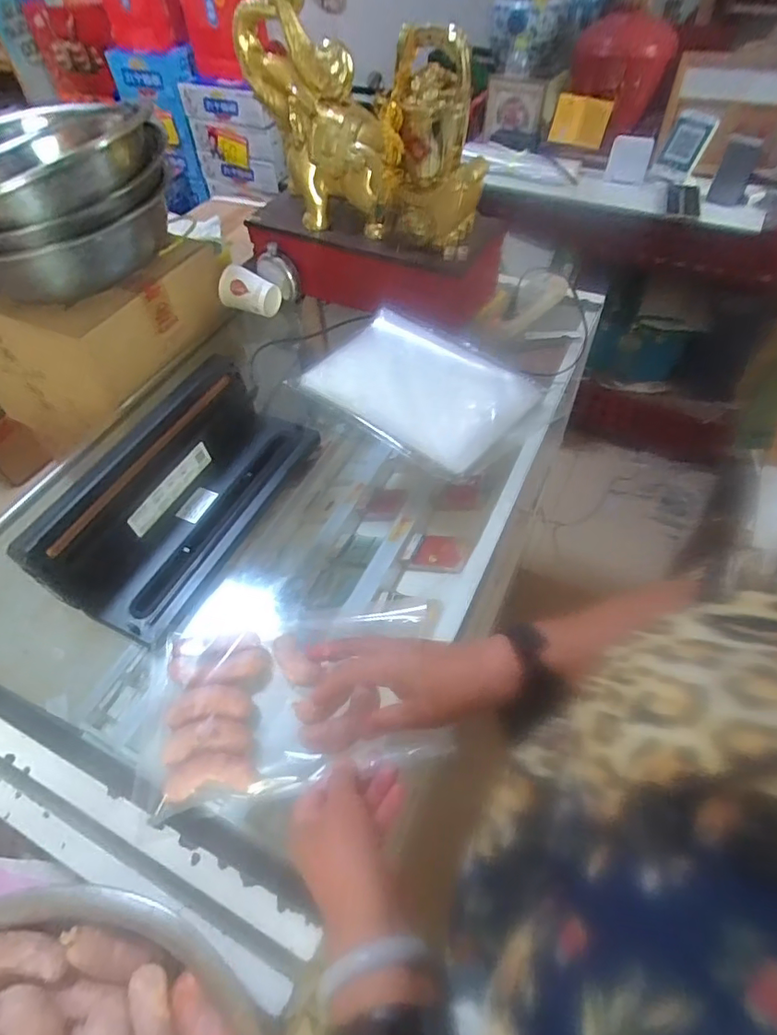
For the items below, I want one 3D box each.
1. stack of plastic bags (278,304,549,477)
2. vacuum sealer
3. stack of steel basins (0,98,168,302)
[{"bbox_3d":[0.048,-0.188,0.782,0.314,0.041,0.218,33,61,24],"label":"stack of plastic bags"},{"bbox_3d":[-0.245,-0.035,0.644,0.166,0.107,0.347,23,57,19],"label":"vacuum sealer"},{"bbox_3d":[-0.496,-0.462,0.778,0.352,0.151,0.295,-9,53,-4],"label":"stack of steel basins"}]

